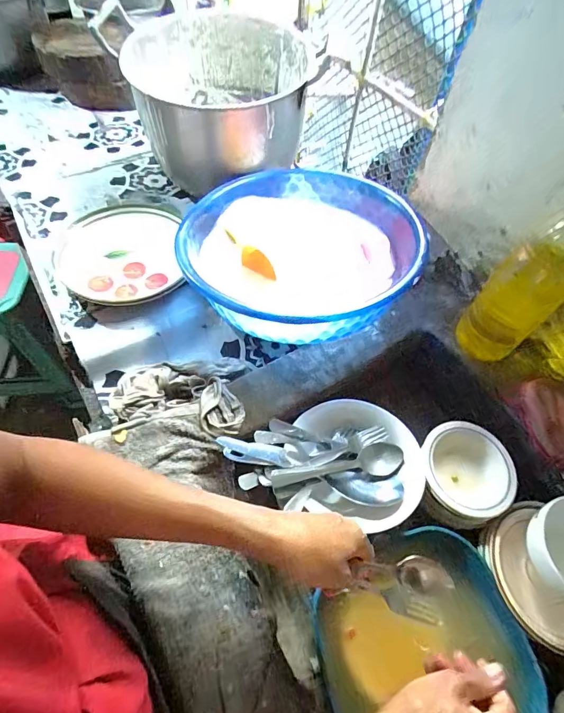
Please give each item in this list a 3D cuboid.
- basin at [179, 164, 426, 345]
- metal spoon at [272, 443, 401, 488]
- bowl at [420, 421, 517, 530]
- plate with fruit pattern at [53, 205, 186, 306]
[{"bbox_3d":[0.022,-0.155,0.613,0.351,0.140,0.346,30,60,15],"label":"basin"},{"bbox_3d":[0.072,0.135,0.478,0.177,0.013,0.039,-4,57,-23],"label":"metal spoon"},{"bbox_3d":[0.232,0.151,0.499,0.108,0.058,0.114,2,57,-3],"label":"bowl"},{"bbox_3d":[-0.257,-0.165,0.630,0.201,0.037,0.214,-1,63,3],"label":"plate with fruit pattern"}]

